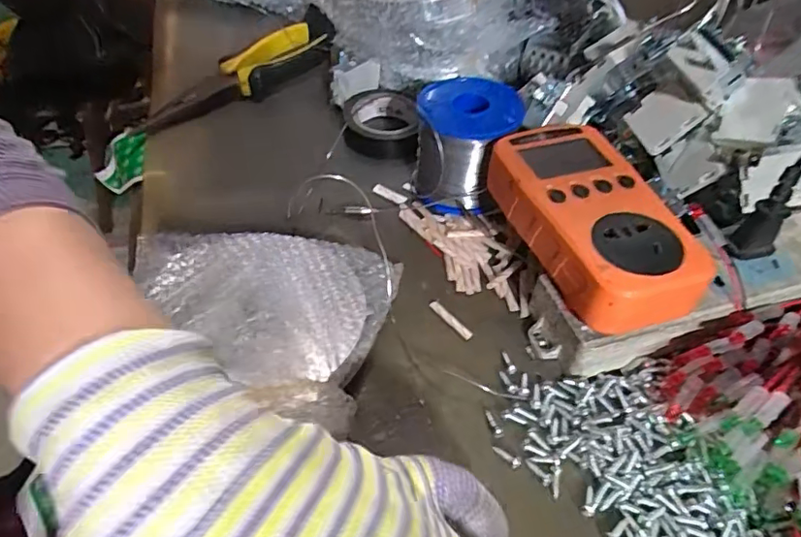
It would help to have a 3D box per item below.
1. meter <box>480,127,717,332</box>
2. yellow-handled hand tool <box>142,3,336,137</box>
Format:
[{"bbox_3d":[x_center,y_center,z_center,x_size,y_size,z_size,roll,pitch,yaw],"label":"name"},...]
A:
[{"bbox_3d":[0.099,-0.026,0.292,0.065,0.033,0.128,-19,52,-15],"label":"meter"},{"bbox_3d":[-0.118,-0.158,0.446,0.057,0.020,0.188,32,56,24],"label":"yellow-handled hand tool"}]

